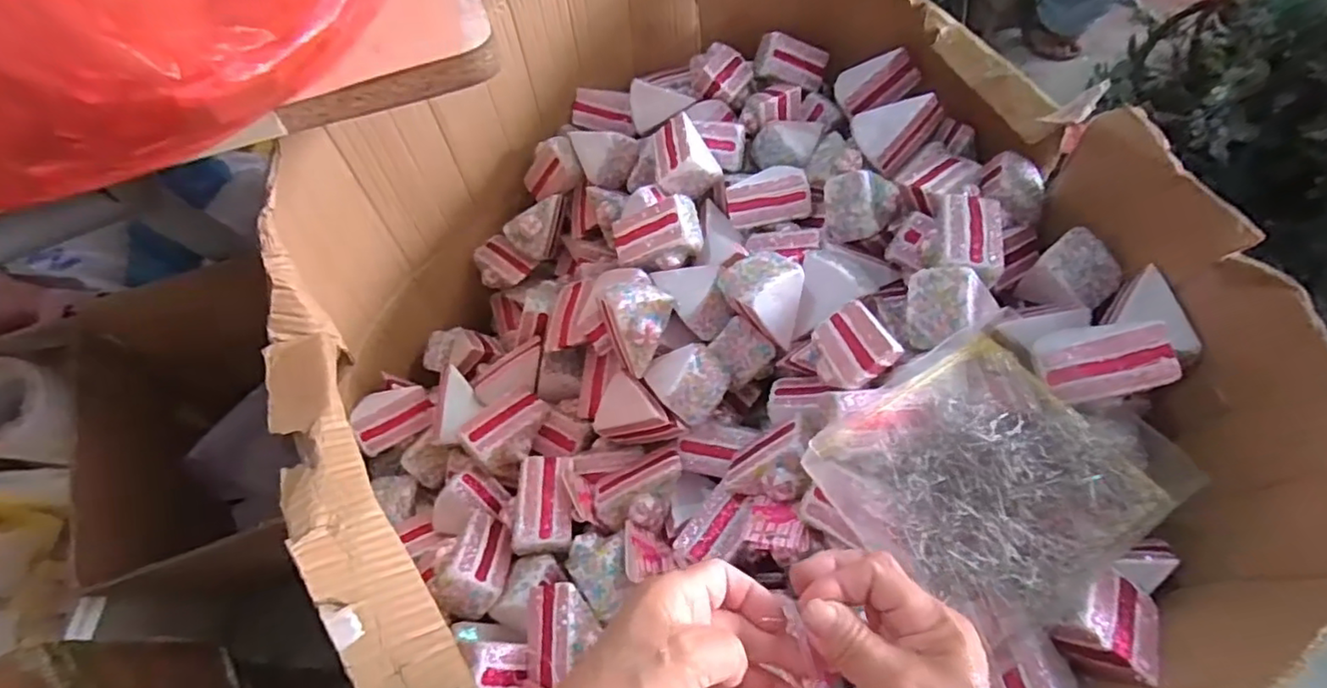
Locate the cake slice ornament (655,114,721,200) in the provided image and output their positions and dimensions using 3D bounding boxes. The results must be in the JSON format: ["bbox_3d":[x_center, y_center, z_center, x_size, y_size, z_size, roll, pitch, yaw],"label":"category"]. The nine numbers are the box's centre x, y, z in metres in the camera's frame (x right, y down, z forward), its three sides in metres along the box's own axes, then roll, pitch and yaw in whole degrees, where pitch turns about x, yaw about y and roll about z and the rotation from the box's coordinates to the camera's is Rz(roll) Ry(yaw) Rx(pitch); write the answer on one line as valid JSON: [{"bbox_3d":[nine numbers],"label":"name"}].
[{"bbox_3d":[0.025,-0.212,0.691,0.071,0.040,0.100,-6,58,1],"label":"cake slice ornament"}]

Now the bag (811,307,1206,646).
[{"bbox_3d":[0.233,0.085,0.436,0.206,0.033,0.178,-34,61,-16],"label":"bag"}]

